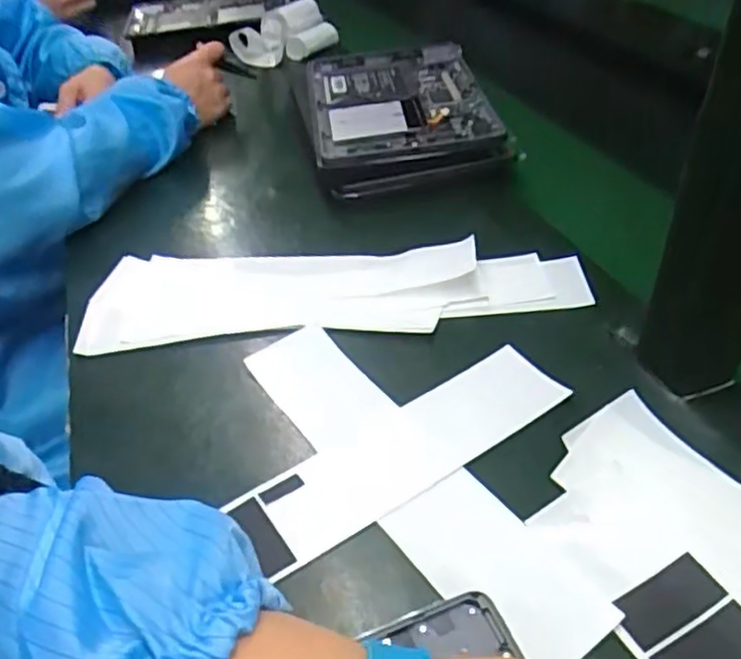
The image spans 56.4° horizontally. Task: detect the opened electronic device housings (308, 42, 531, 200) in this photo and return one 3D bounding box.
[{"bbox_3d":[0.023,-0.216,0.707,0.183,0.062,0.261,-7,39,-3],"label":"opened electronic device housings"}]

